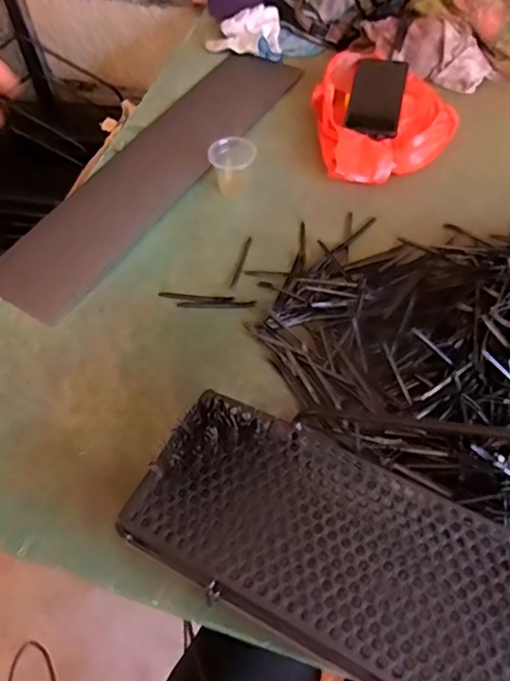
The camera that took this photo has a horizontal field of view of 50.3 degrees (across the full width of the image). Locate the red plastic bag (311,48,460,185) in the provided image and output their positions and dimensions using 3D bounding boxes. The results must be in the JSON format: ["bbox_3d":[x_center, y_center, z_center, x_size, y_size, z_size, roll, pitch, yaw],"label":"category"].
[{"bbox_3d":[0.175,-0.334,0.806,0.196,0.079,0.236,-13,57,-6],"label":"red plastic bag"}]

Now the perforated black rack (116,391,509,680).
[{"bbox_3d":[0.178,0.206,0.374,0.581,0.040,0.147,23,59,19],"label":"perforated black rack"}]

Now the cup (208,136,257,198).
[{"bbox_3d":[-0.029,-0.238,0.748,0.060,0.064,0.052,-10,57,-4],"label":"cup"}]

